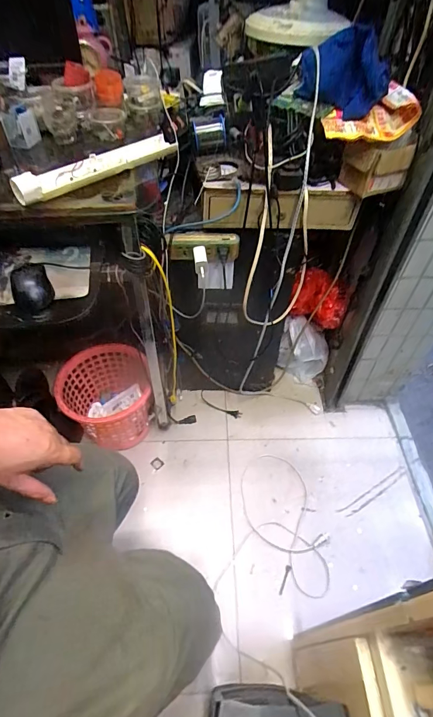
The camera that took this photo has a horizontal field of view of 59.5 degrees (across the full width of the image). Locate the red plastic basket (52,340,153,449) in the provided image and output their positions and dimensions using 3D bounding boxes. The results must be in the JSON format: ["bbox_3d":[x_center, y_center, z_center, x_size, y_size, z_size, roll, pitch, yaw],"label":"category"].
[{"bbox_3d":[-0.313,0.127,1.119,0.250,0.234,0.246,-5,51,-4],"label":"red plastic basket"}]

